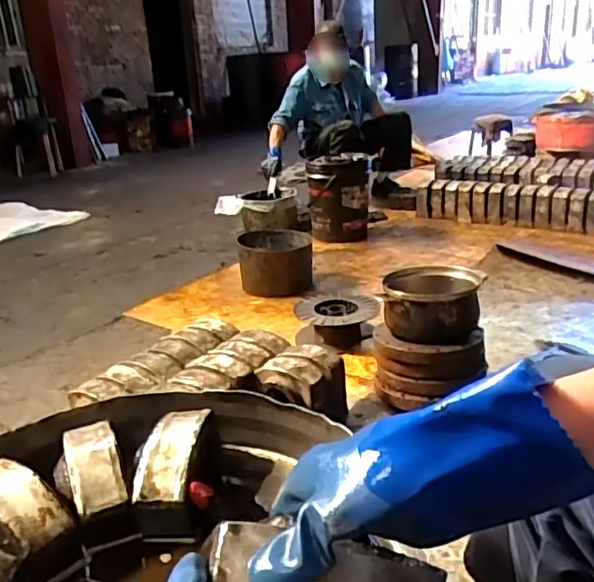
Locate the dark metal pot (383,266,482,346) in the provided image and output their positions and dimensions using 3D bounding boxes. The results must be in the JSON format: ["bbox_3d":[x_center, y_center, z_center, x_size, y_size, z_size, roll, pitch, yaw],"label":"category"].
[{"bbox_3d":[0.307,0.029,1.432,0.212,0.126,0.209,0,21,5],"label":"dark metal pot"}]

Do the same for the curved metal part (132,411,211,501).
[{"bbox_3d":[-0.150,0.189,0.749,0.065,0.026,0.154,1,34,9],"label":"curved metal part"}]

